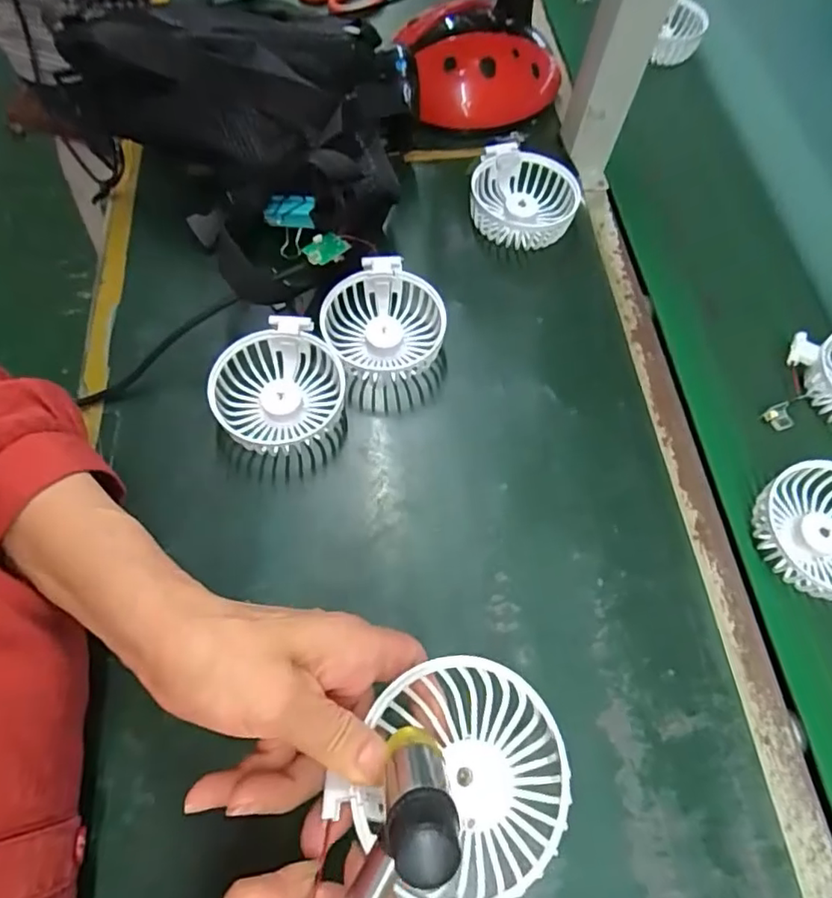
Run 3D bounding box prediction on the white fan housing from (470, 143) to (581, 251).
[{"bbox_3d":[0.090,-0.208,0.486,0.089,0.038,0.085,22,66,9],"label":"white fan housing"}]

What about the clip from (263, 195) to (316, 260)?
[{"bbox_3d":[-0.098,-0.174,0.451,0.039,0.043,0.026,0,64,-2],"label":"clip"}]

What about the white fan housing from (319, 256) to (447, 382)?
[{"bbox_3d":[-0.023,-0.090,0.429,0.082,0.041,0.084,1,64,-1],"label":"white fan housing"}]

